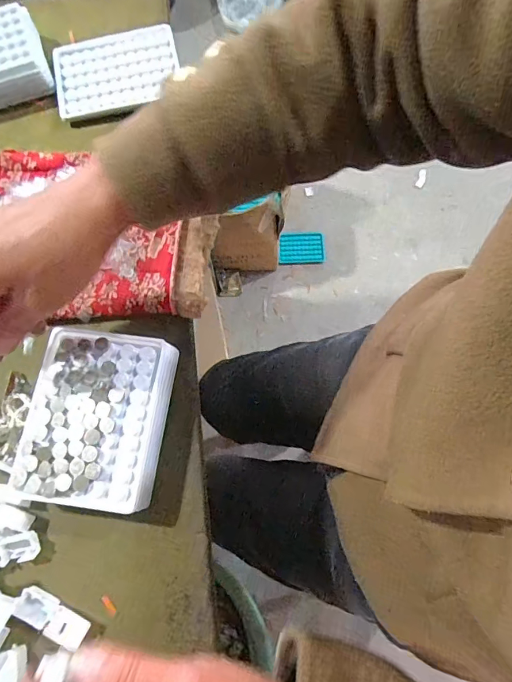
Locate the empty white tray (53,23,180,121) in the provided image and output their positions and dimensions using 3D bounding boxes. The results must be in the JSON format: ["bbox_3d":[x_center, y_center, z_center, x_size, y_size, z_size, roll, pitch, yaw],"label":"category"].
[{"bbox_3d":[-0.147,-0.285,0.438,0.129,0.011,0.098,-14,73,-4],"label":"empty white tray"}]

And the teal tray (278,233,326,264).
[{"bbox_3d":[0.128,-0.257,1.159,0.132,0.016,0.081,-5,103,-10],"label":"teal tray"}]

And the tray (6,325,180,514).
[{"bbox_3d":[-0.122,0.058,0.322,0.100,0.027,0.128,8,73,2],"label":"tray"}]

